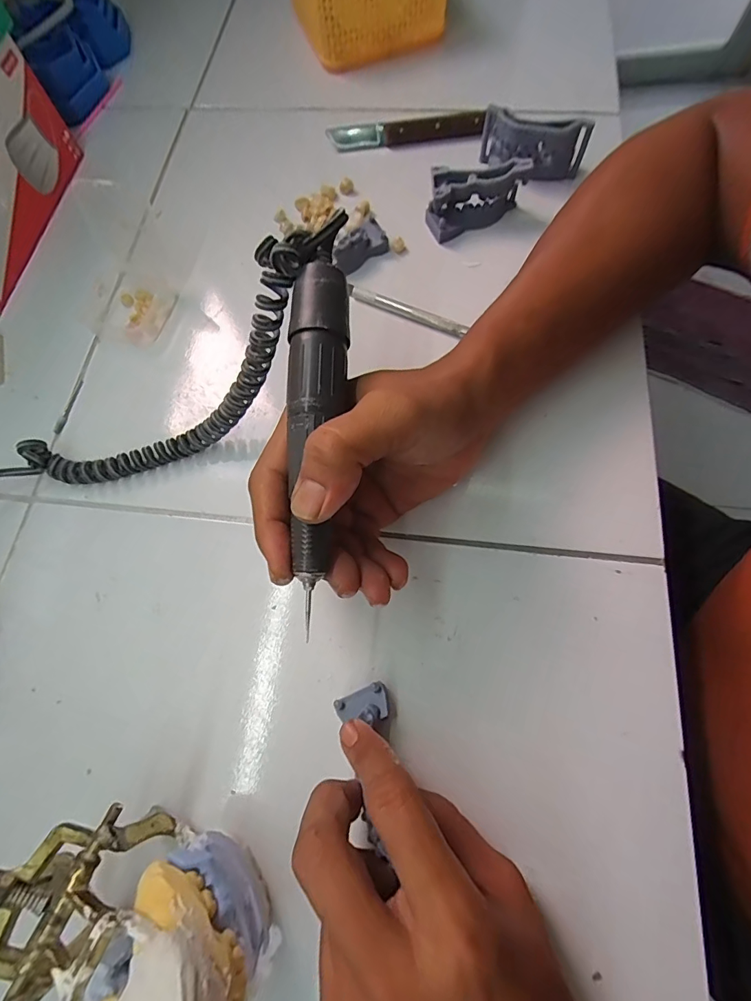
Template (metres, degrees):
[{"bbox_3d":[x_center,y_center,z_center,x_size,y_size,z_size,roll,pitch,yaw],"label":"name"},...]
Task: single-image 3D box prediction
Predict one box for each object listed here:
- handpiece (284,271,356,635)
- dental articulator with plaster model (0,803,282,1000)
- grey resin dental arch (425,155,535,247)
[{"bbox_3d":[-0.027,-0.031,0.206,0.028,0.025,0.156,3,87,3],"label":"handpiece"},{"bbox_3d":[-0.101,0.170,0.186,0.110,0.082,0.066,6,70,5],"label":"dental articulator with plaster model"},{"bbox_3d":[0.077,-0.247,0.350,0.077,0.042,0.039,-27,71,-7],"label":"grey resin dental arch"}]

